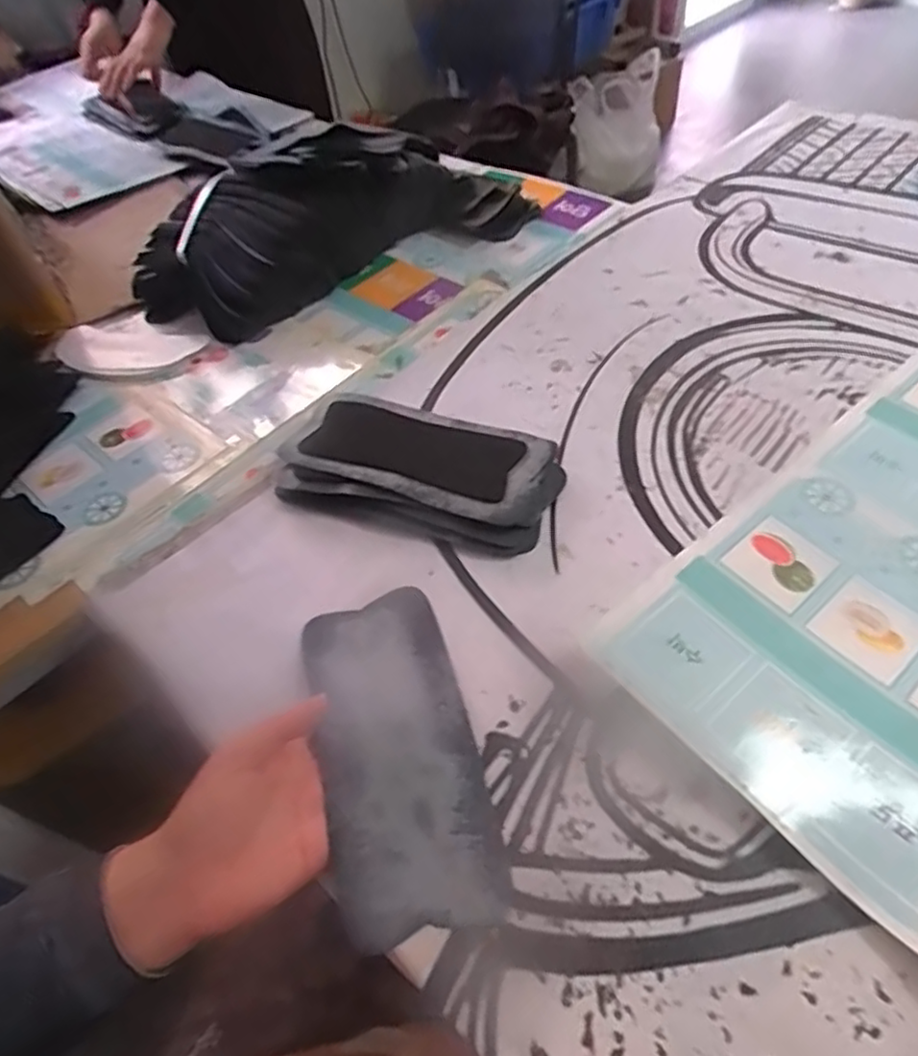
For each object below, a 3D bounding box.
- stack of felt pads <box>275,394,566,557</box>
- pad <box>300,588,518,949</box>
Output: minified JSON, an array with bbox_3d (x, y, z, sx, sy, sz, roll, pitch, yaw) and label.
[{"bbox_3d":[-0.035,-0.050,0.562,0.232,0.029,0.116,17,55,18],"label":"stack of felt pads"},{"bbox_3d":[-0.043,0.135,0.424,0.096,0.031,0.222,-14,51,-6],"label":"pad"}]

